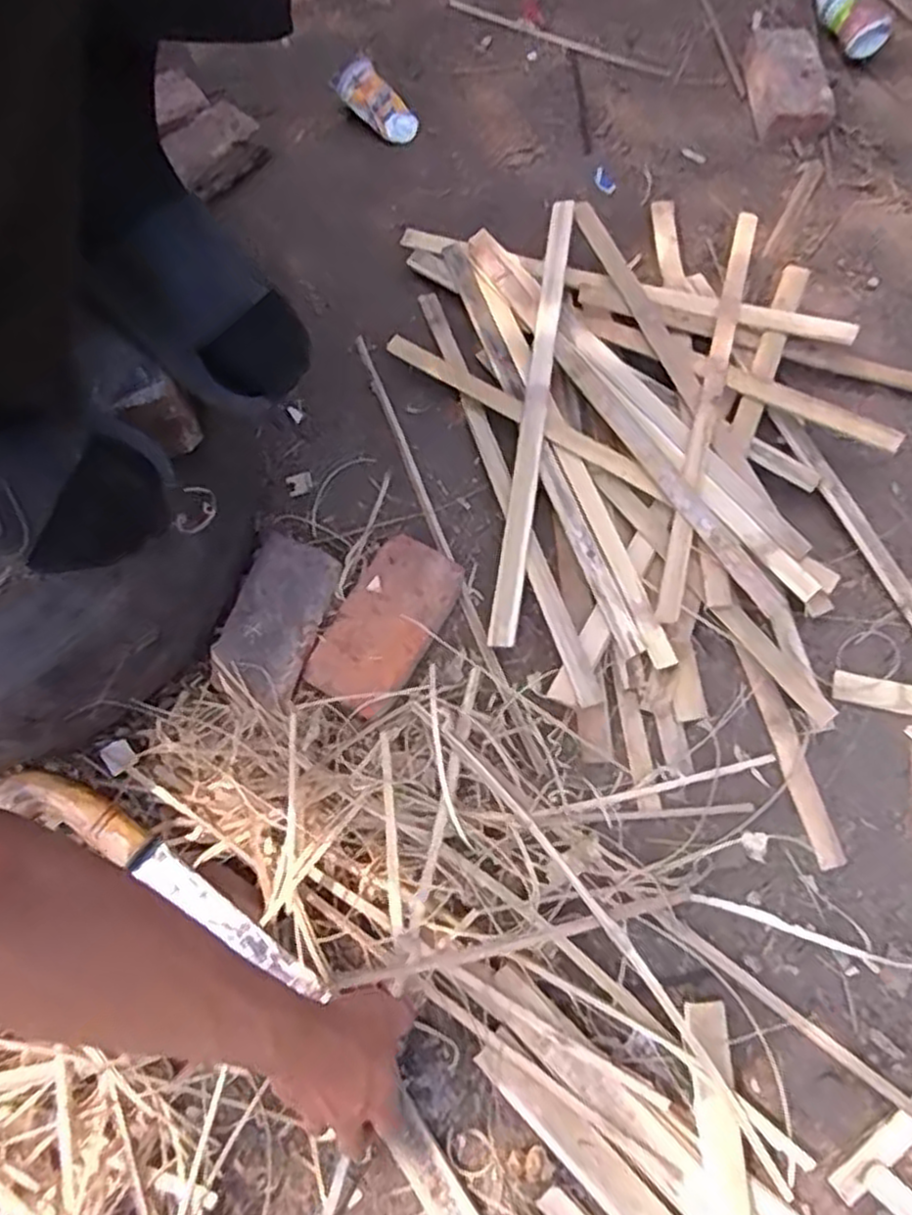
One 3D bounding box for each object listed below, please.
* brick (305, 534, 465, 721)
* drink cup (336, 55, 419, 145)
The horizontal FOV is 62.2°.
[{"bbox_3d":[-0.068,0.017,0.731,0.088,0.040,0.170,27,73,8],"label":"brick"},{"bbox_3d":[-0.097,-0.635,0.958,0.101,0.056,0.059,41,76,11],"label":"drink cup"}]

